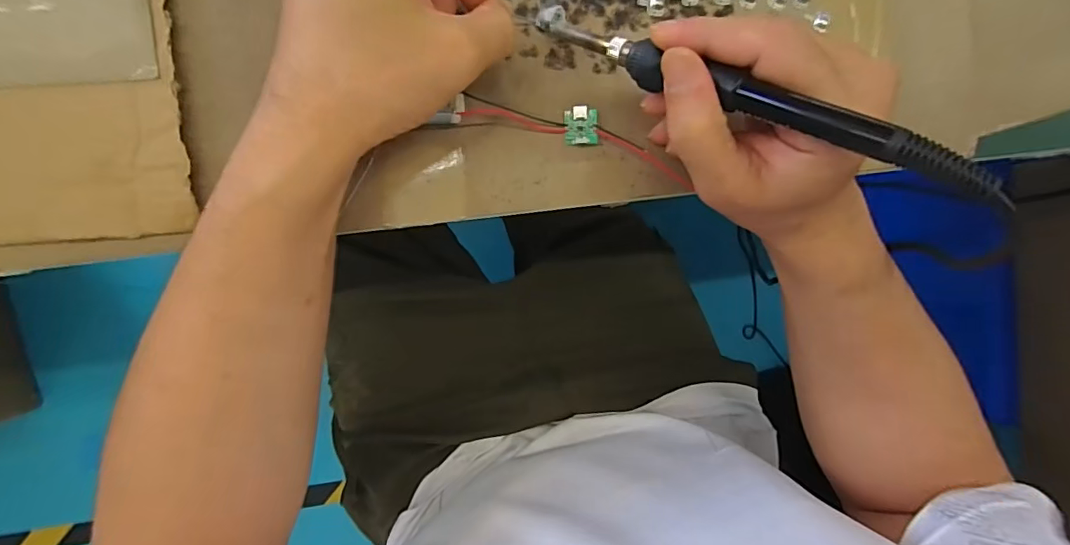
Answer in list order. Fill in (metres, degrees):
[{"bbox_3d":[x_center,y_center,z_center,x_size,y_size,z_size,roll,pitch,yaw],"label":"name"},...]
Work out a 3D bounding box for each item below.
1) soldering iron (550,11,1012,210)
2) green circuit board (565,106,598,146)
[{"bbox_3d":[0.074,-0.081,0.211,0.216,0.017,0.025,35,91,31],"label":"soldering iron"},{"bbox_3d":[0.026,-0.081,0.276,0.018,0.005,0.020,-3,96,-7],"label":"green circuit board"}]

